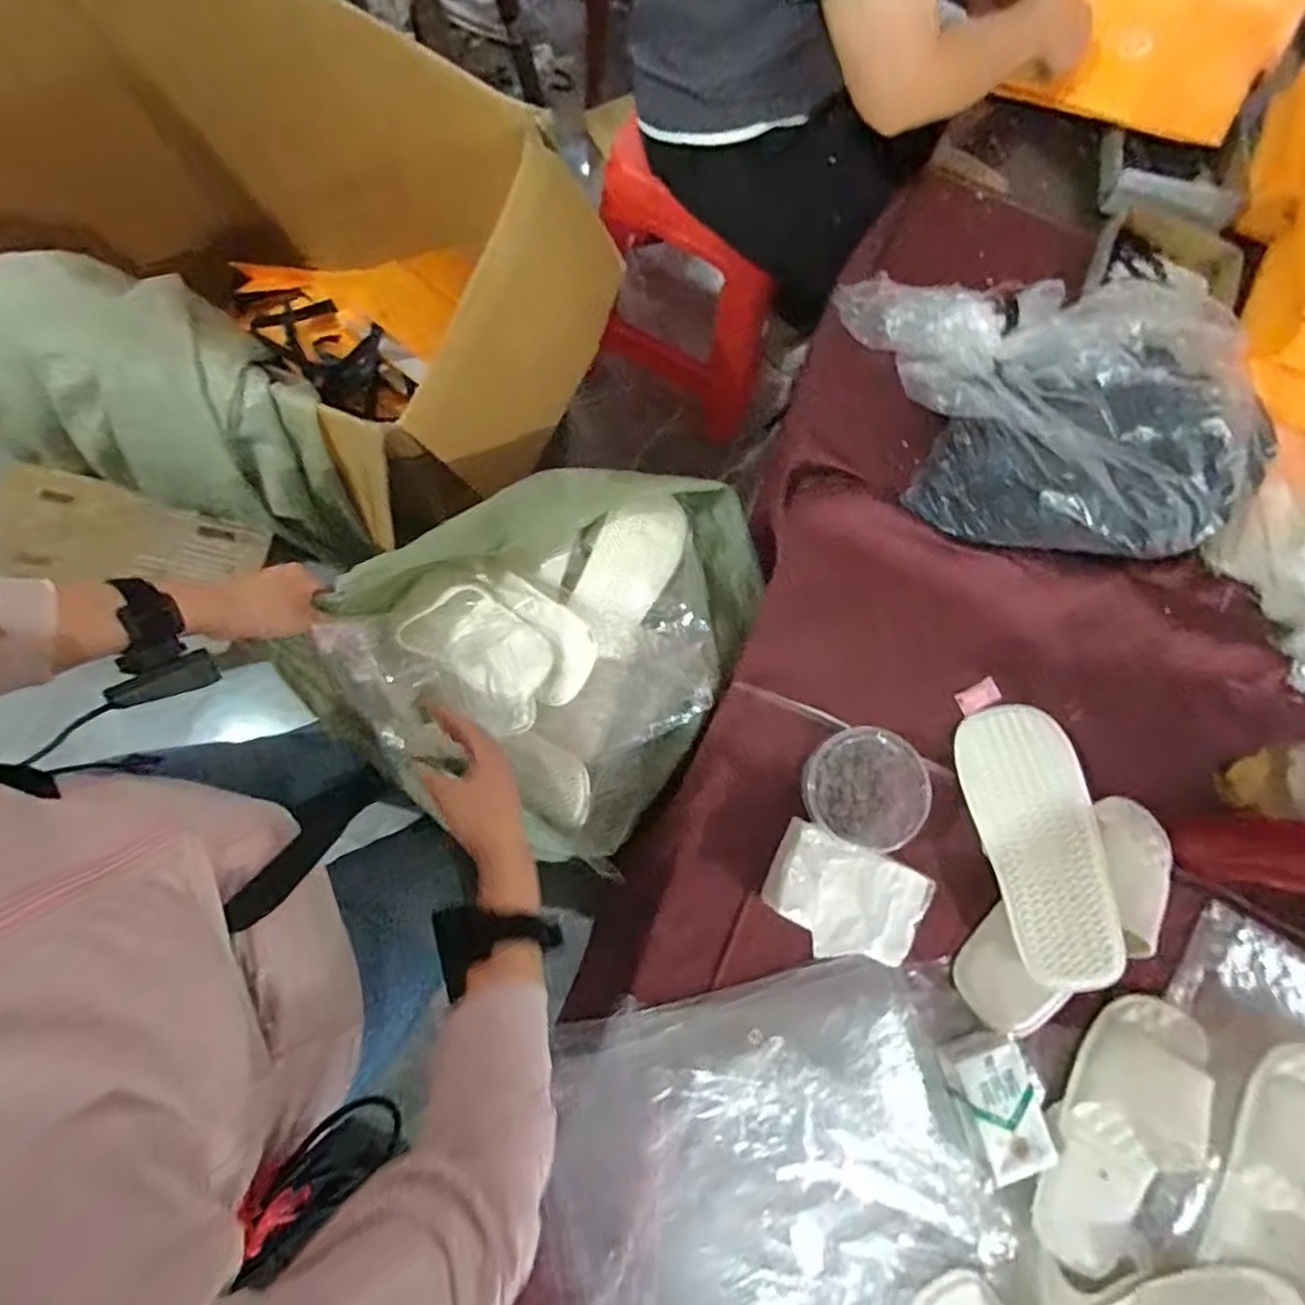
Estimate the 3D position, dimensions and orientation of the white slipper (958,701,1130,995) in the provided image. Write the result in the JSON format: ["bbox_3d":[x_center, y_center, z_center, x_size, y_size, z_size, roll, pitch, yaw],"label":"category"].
[{"bbox_3d":[0.390,0.188,0.672,0.105,0.041,0.266,-17,71,22],"label":"white slipper"}]

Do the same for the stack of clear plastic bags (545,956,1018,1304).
[{"bbox_3d":[0.122,0.550,0.618,0.402,0.043,0.449,-11,75,-4],"label":"stack of clear plastic bags"}]

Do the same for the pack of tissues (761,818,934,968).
[{"bbox_3d":[0.182,0.235,0.642,0.139,0.076,0.099,26,80,0],"label":"pack of tissues"}]

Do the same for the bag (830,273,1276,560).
[{"bbox_3d":[0.426,-0.277,0.710,0.305,0.196,0.395,-17,82,-7],"label":"bag"}]

